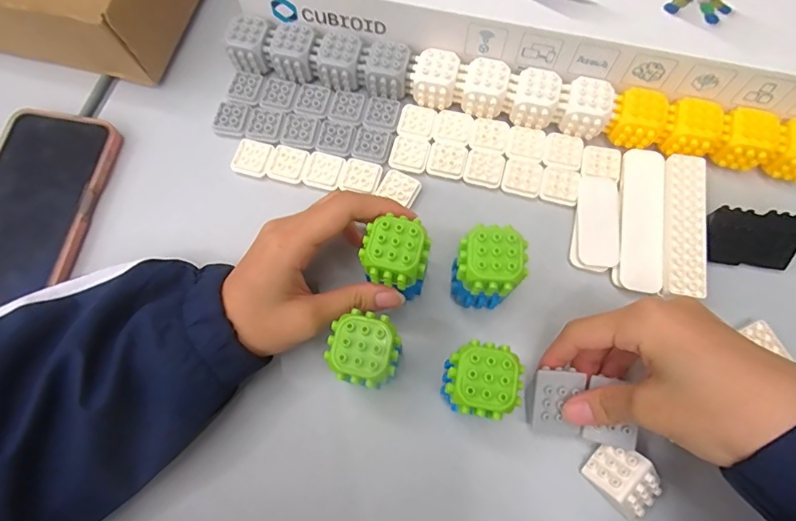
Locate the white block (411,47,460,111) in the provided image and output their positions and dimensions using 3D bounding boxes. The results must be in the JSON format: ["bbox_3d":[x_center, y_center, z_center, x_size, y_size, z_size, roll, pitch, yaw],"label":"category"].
[{"bbox_3d":[0.028,-0.136,0.341,0.032,0.028,0.031,5,73,2],"label":"white block"}]

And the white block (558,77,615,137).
[{"bbox_3d":[0.138,-0.112,0.331,0.031,0.025,0.033,15,74,6],"label":"white block"}]

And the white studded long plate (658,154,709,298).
[{"bbox_3d":[0.196,-0.026,0.310,0.027,0.005,0.100,11,73,4],"label":"white studded long plate"}]

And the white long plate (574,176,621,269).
[{"bbox_3d":[0.141,-0.028,0.320,0.028,0.006,0.066,9,73,4],"label":"white long plate"}]

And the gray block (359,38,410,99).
[{"bbox_3d":[-0.009,-0.145,0.345,0.036,0.028,0.032,7,73,3],"label":"gray block"}]

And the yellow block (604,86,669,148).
[{"bbox_3d":[0.172,-0.102,0.329,0.036,0.025,0.033,26,75,9],"label":"yellow block"}]

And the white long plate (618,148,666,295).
[{"bbox_3d":[0.169,-0.031,0.316,0.027,0.008,0.106,12,73,4],"label":"white long plate"}]

